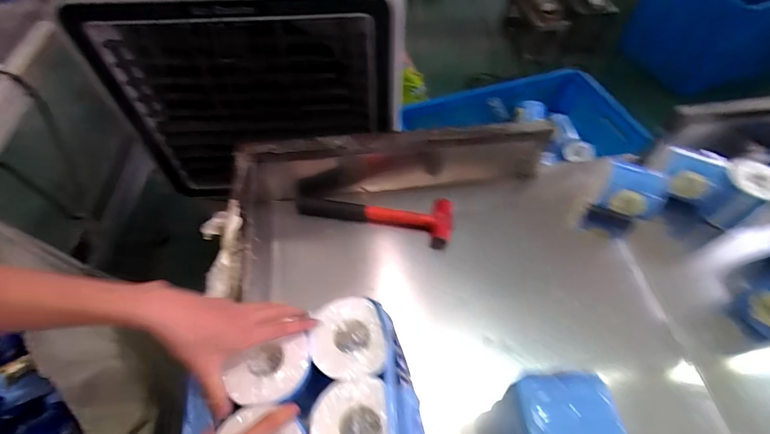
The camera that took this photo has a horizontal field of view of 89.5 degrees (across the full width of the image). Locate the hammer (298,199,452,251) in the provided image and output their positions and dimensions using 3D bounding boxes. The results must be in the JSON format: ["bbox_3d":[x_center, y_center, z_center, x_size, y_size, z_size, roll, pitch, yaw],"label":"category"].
[{"bbox_3d":[-0.020,-0.013,0.812,0.320,0.035,0.093,11,56,7],"label":"hammer"}]

